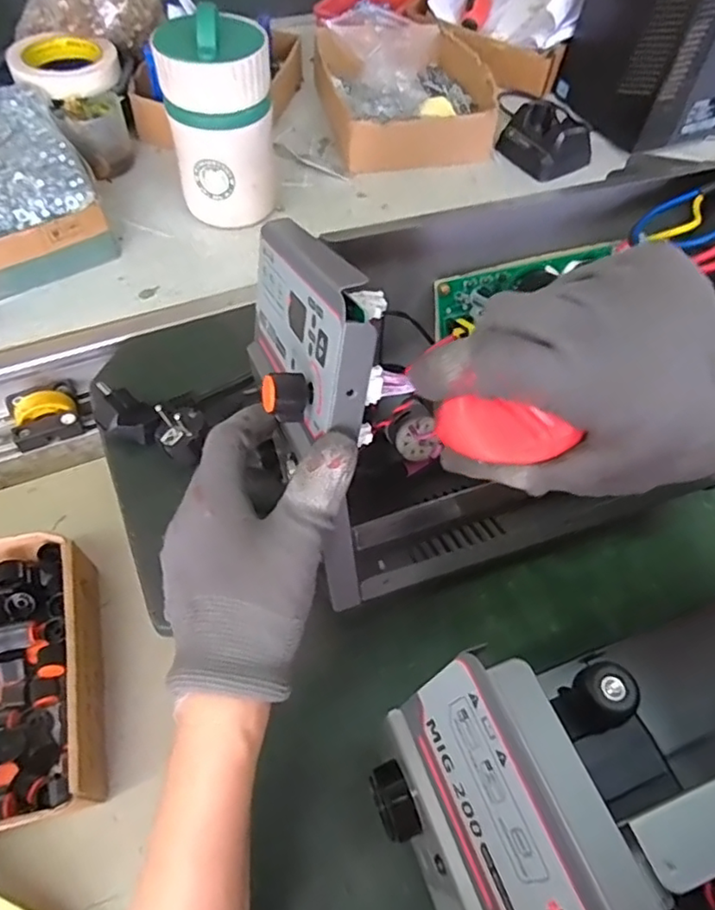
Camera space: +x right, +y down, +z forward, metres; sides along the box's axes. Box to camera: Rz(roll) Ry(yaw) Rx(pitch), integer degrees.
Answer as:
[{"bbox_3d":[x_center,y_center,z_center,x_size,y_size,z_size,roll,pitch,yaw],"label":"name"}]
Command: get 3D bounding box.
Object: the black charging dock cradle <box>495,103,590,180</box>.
[{"bbox_3d":[0.211,-0.354,0.670,0.072,0.041,0.087,-31,64,-21],"label":"black charging dock cradle"}]

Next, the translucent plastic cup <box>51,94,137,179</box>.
[{"bbox_3d":[-0.270,-0.332,0.621,0.066,0.060,0.060,-17,60,-14],"label":"translucent plastic cup"}]

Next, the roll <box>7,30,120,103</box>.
[{"bbox_3d":[-0.304,-0.409,0.623,0.106,0.024,0.101,1,57,-2],"label":"roll"}]

